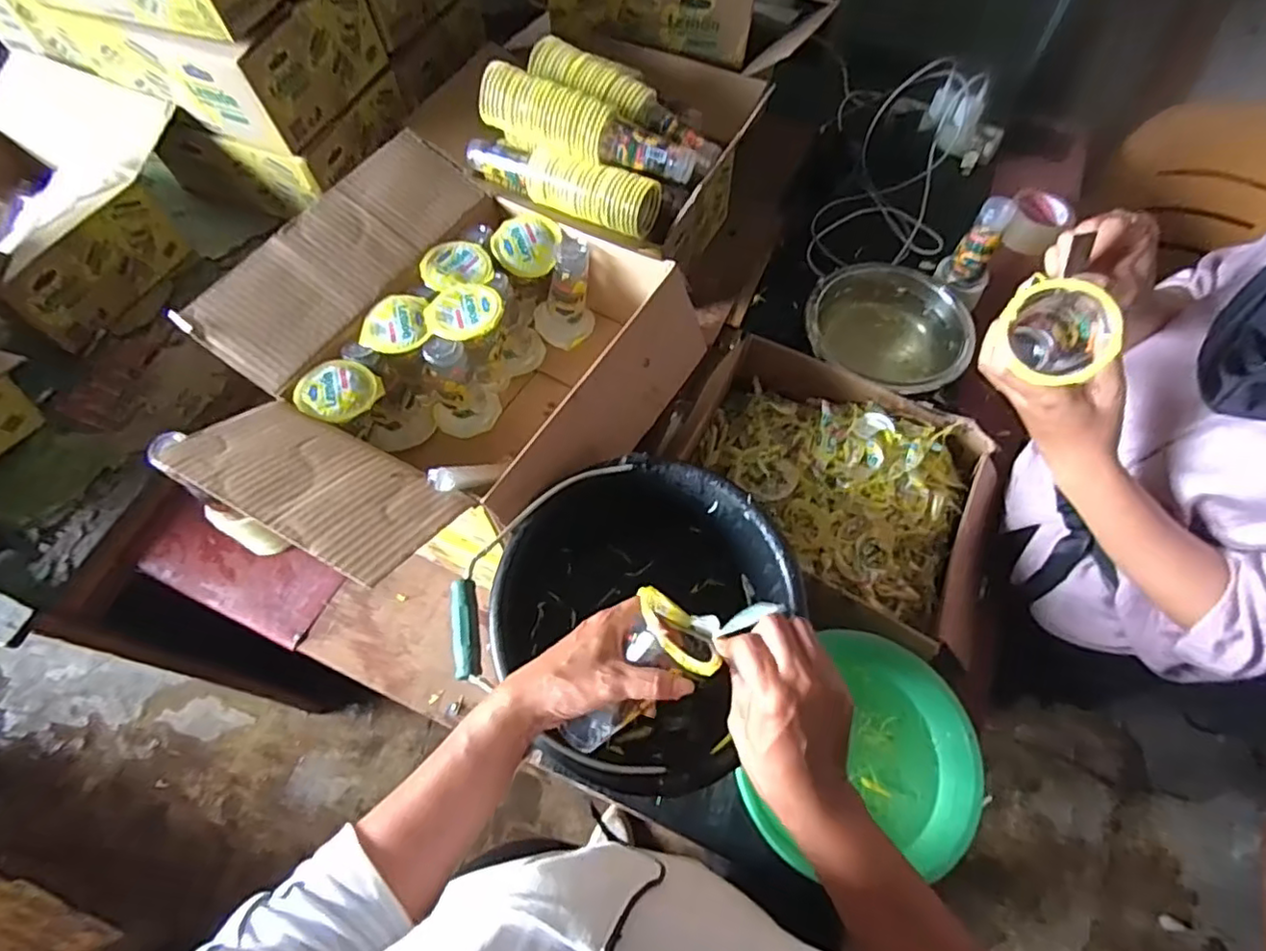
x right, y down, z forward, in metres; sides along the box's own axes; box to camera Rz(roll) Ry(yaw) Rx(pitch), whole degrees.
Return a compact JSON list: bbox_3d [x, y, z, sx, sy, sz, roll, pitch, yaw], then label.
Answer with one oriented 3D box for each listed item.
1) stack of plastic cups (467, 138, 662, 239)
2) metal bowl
[{"bbox_3d":[-0.103,-0.402,0.842,0.274,0.080,0.076,23,65,11],"label":"stack of plastic cups"},{"bbox_3d":[0.361,-0.213,0.889,0.220,0.079,0.193,20,65,10],"label":"metal bowl"}]

